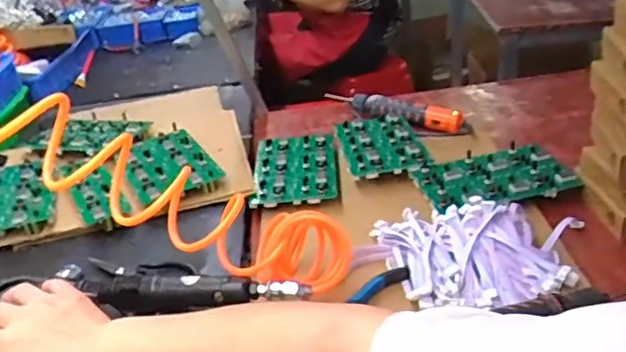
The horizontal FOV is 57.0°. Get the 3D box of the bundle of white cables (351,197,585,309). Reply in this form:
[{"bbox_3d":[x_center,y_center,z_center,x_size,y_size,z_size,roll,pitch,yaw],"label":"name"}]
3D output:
[{"bbox_3d":[0.196,0.085,0.729,0.278,0.034,0.212,2,31,15],"label":"bundle of white cables"}]

